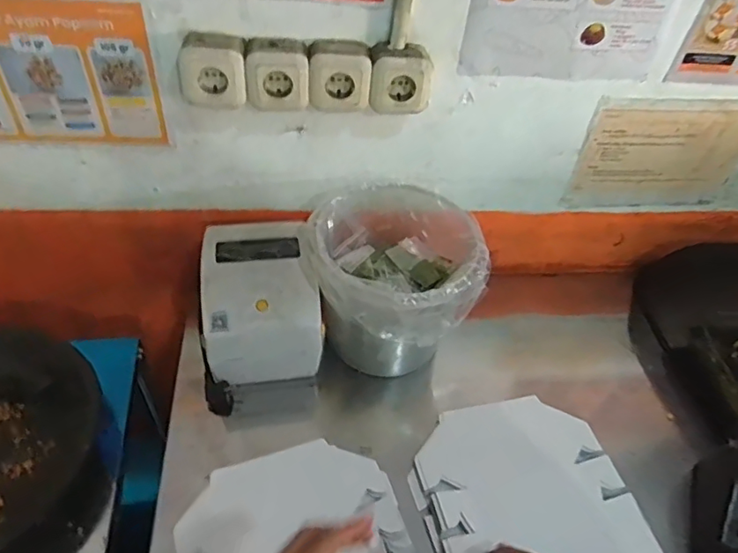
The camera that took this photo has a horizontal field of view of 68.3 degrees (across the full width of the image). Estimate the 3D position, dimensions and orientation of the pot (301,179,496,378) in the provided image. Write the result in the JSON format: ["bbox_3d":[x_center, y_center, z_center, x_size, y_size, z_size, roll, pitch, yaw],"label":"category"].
[{"bbox_3d":[0.031,0.026,0.913,0.249,0.273,0.271,3,46,-3],"label":"pot"}]

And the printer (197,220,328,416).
[{"bbox_3d":[-0.169,0.051,0.872,0.177,0.166,0.235,-2,47,-8],"label":"printer"}]

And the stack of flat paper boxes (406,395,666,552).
[{"bbox_3d":[0.230,0.335,0.751,0.293,0.037,0.341,-9,48,-15],"label":"stack of flat paper boxes"}]

